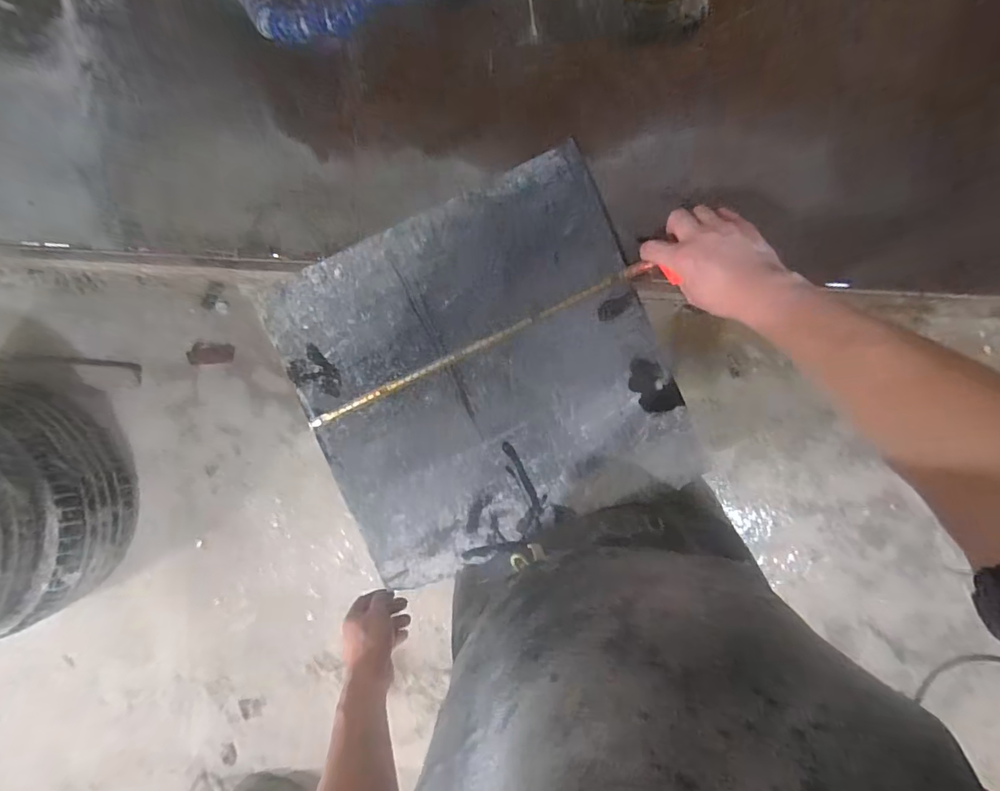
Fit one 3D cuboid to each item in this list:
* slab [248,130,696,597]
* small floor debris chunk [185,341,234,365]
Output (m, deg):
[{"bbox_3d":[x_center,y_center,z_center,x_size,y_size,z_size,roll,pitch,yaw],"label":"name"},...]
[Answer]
[{"bbox_3d":[-0.024,-0.019,0.567,0.411,0.013,0.399,-24,92,4],"label":"slab"},{"bbox_3d":[-0.817,-0.120,1.364,0.130,0.032,0.059,-4,93,4],"label":"small floor debris chunk"}]

